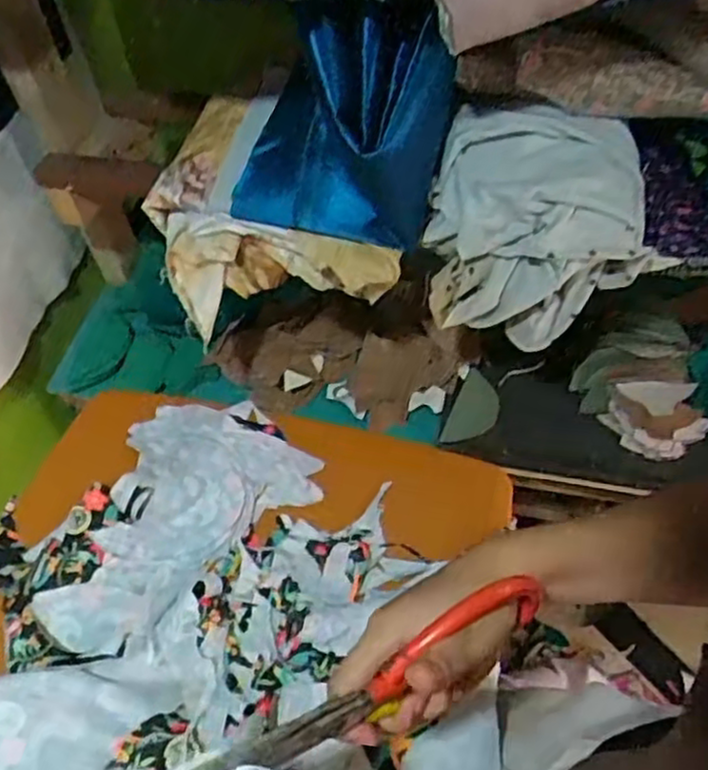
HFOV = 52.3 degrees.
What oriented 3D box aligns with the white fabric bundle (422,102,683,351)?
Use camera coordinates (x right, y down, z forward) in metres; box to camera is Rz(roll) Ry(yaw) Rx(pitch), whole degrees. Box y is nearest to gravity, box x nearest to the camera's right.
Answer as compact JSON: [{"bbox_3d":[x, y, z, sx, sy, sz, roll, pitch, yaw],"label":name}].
[{"bbox_3d":[0.172,-0.142,0.655,0.201,0.161,0.126,8,53,10],"label":"white fabric bundle"}]

